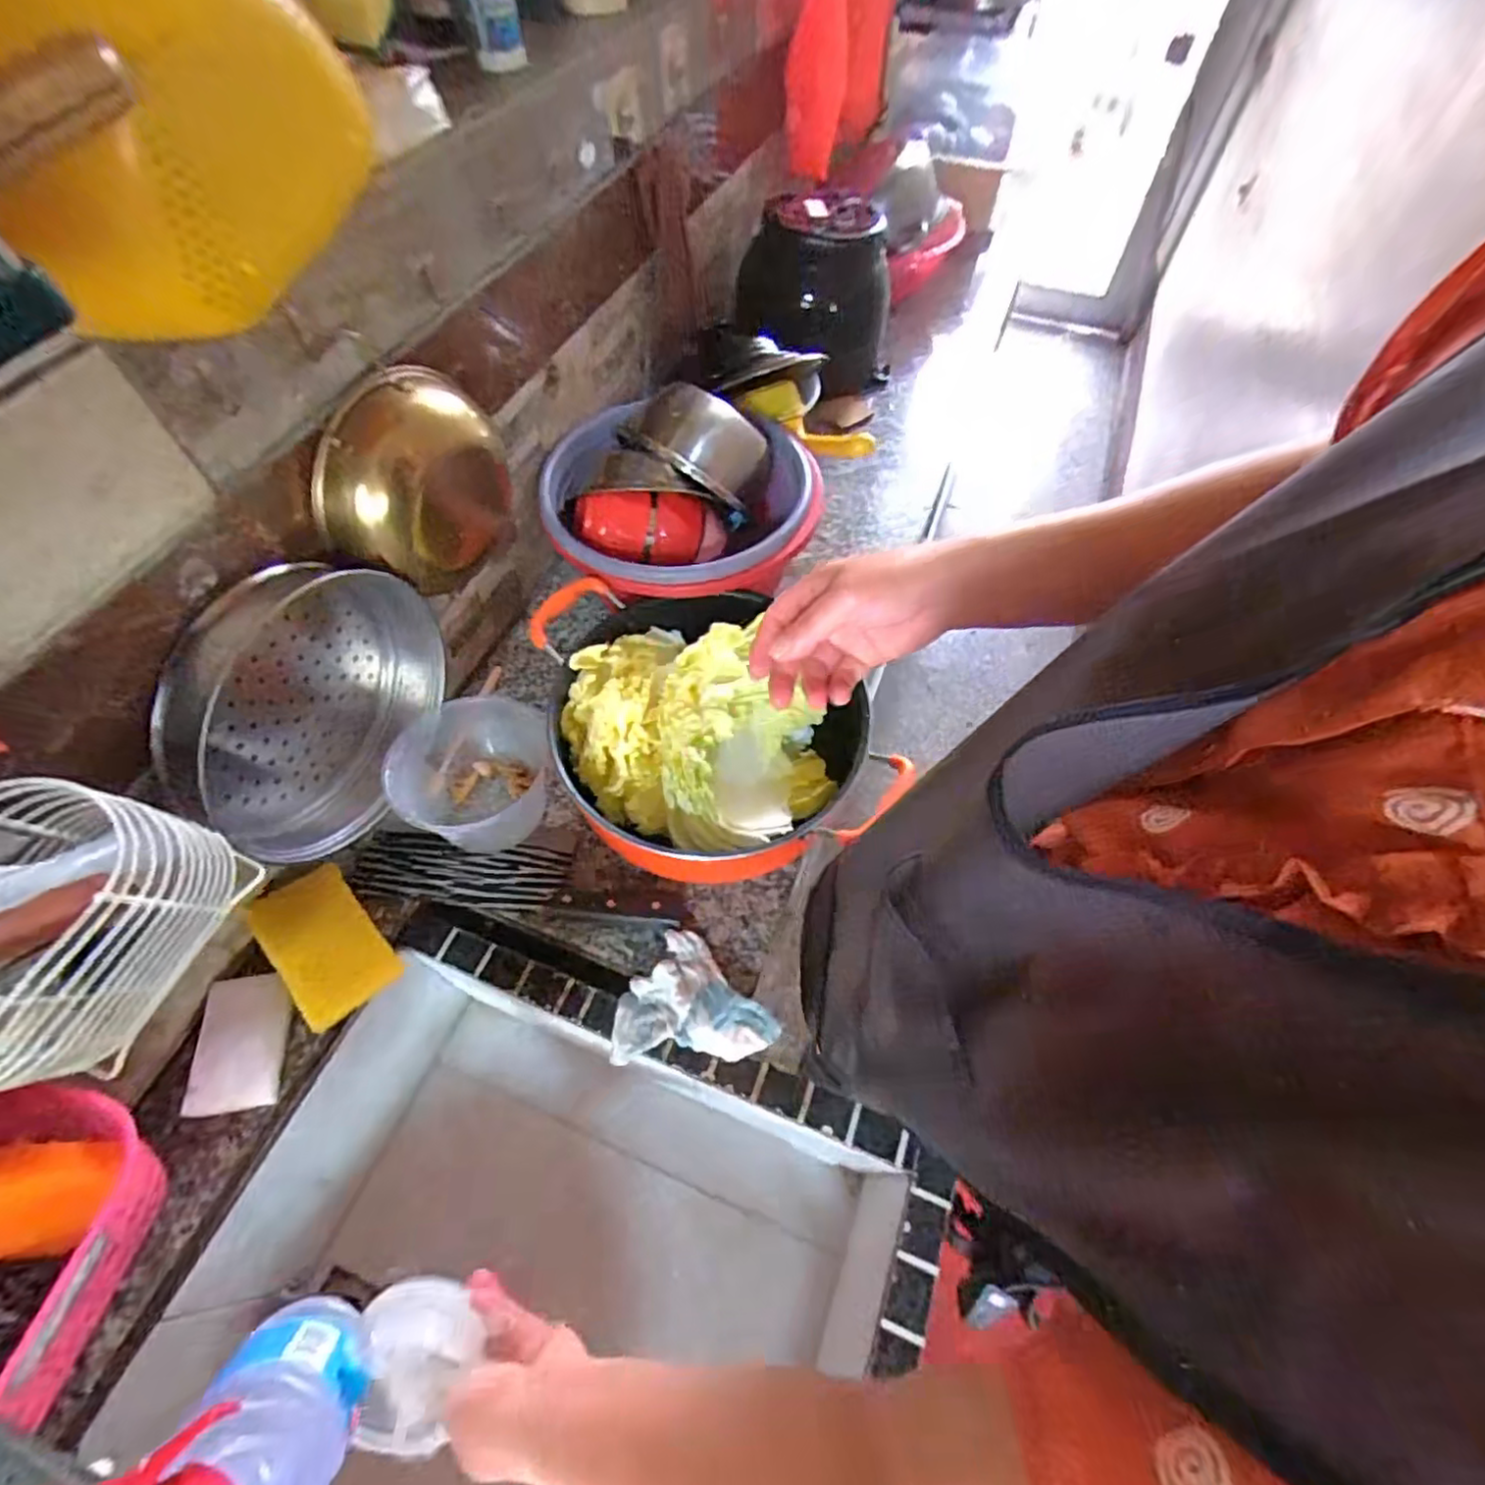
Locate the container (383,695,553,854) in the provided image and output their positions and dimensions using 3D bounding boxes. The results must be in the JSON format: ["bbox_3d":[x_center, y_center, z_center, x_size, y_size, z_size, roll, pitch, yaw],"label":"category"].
[{"bbox_3d":[-0.257,0.027,0.652,0.105,0.096,0.127,6,59,4],"label":"container"}]

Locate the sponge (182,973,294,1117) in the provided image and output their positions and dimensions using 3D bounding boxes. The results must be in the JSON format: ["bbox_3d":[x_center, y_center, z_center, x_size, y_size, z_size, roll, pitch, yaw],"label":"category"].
[{"bbox_3d":[-0.401,0.239,0.543,0.065,0.026,0.099,-3,59,-2],"label":"sponge"}]

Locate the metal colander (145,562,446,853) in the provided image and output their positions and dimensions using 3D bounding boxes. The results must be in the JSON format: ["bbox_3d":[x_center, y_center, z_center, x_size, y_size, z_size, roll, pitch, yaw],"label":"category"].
[{"bbox_3d":[-0.338,-0.028,0.554,0.058,0.216,0.229,15,60,9],"label":"metal colander"}]

